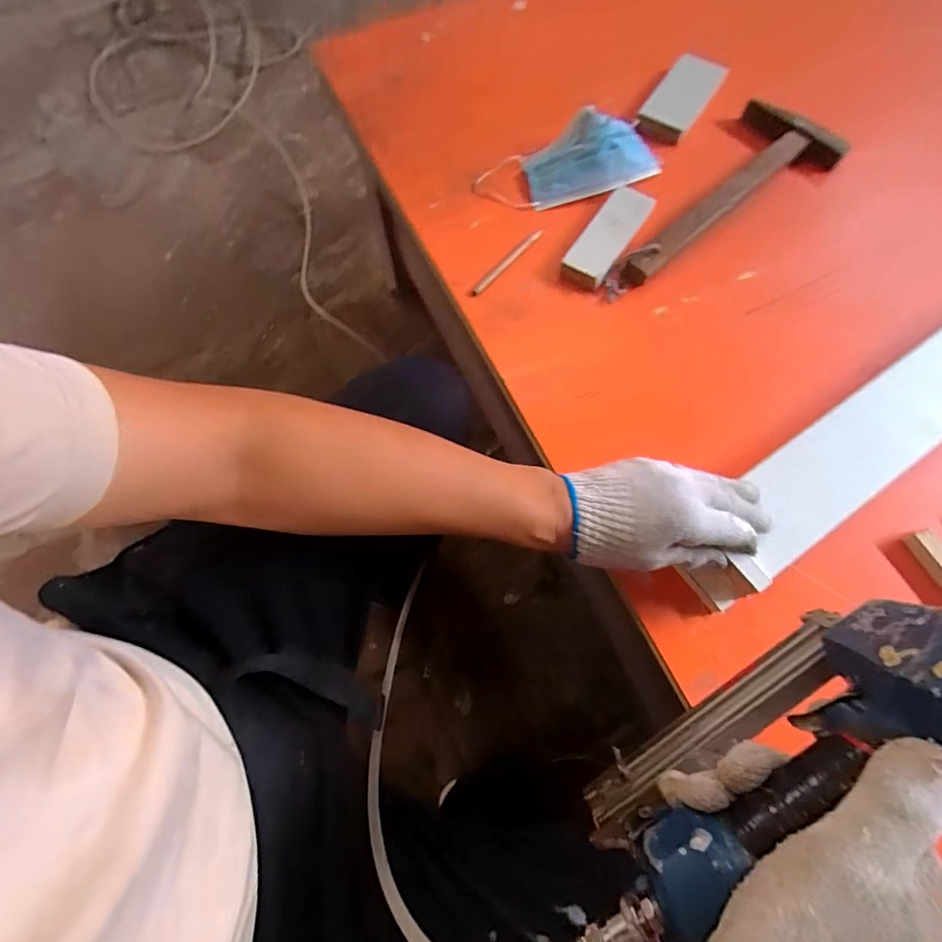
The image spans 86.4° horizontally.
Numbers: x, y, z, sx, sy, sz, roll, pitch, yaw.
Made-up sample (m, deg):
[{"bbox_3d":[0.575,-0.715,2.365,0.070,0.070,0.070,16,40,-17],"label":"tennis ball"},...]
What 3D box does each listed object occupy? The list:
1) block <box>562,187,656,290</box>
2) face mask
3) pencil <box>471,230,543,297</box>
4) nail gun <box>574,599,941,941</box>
[{"bbox_3d":[0.157,-0.271,0.576,0.049,0.023,0.146,30,72,12],"label":"block"},{"bbox_3d":[0.118,-0.375,0.601,0.218,0.052,0.097,-19,69,-6],"label":"face mask"},{"bbox_3d":[0.041,-0.240,0.573,0.009,0.010,0.122,38,74,15],"label":"pencil"},{"bbox_3d":[0.149,0.168,0.256,0.235,0.179,0.068,-34,71,-11],"label":"nail gun"}]

